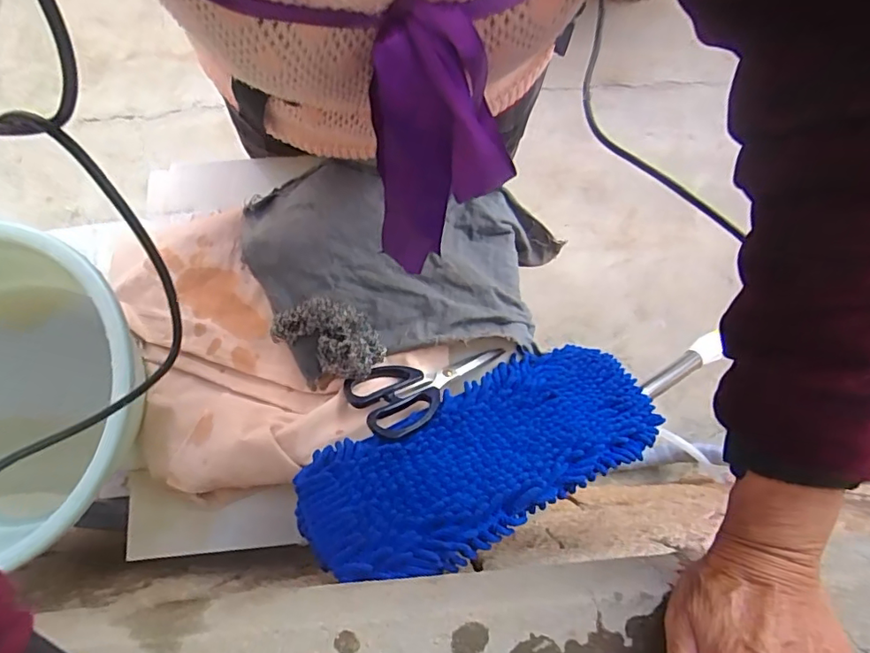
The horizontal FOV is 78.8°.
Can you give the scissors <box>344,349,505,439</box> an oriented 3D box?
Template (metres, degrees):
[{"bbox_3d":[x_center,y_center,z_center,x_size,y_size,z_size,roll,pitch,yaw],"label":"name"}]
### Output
[{"bbox_3d":[0.002,0.060,0.571,0.183,0.018,0.089,-19,47,-30],"label":"scissors"}]

